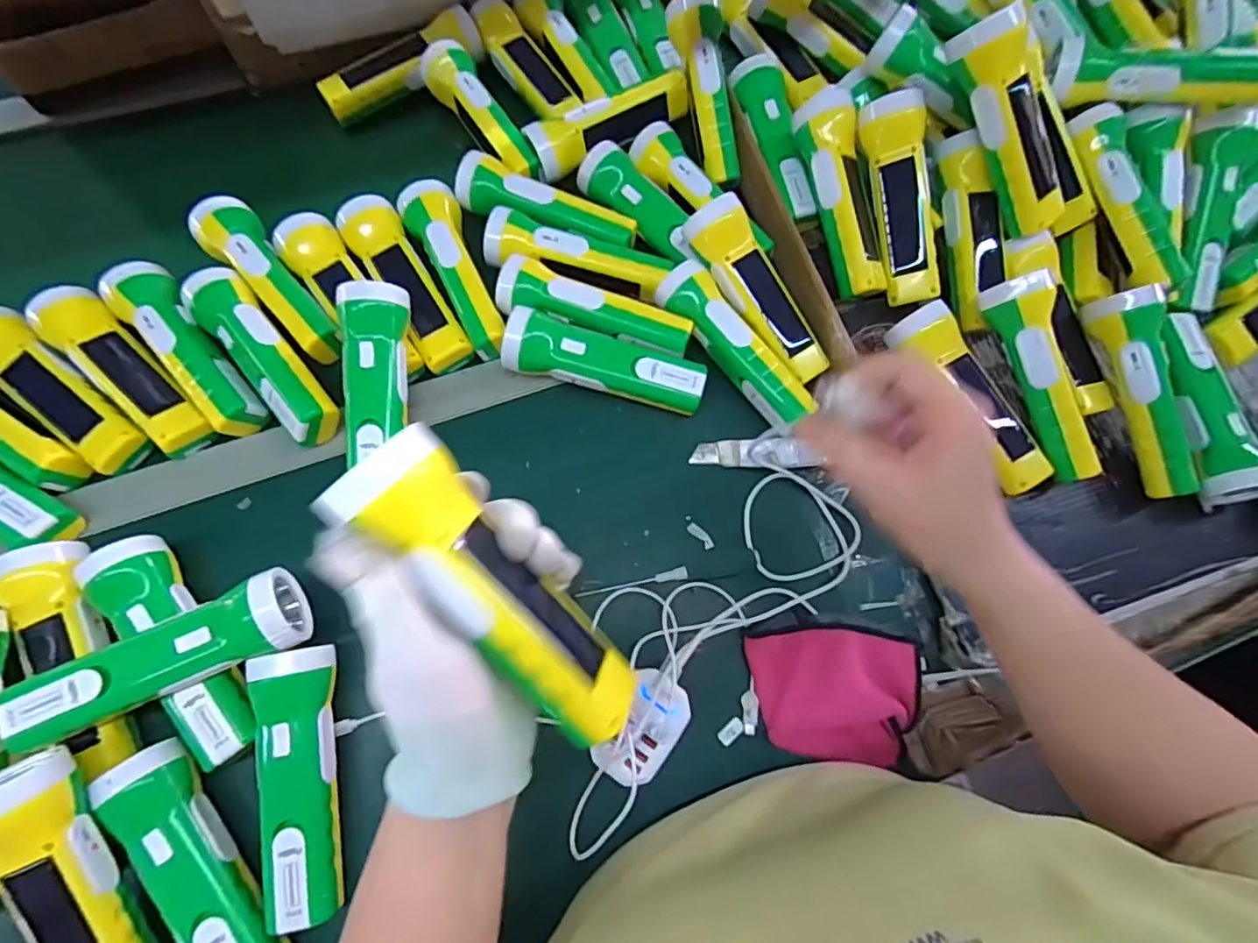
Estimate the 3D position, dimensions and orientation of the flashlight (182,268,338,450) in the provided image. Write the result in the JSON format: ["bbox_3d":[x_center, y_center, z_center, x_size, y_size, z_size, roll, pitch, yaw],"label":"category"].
[{"bbox_3d":[-0.301,-0.095,0.482,0.047,0.043,0.174,-38,76,-14],"label":"flashlight"}]

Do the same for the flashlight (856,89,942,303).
[{"bbox_3d":[0.232,-0.230,0.496,0.040,0.039,0.168,-15,101,-7],"label":"flashlight"}]

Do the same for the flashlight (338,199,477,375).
[{"bbox_3d":[-0.196,-0.164,0.505,0.051,0.042,0.174,-29,74,-11],"label":"flashlight"}]

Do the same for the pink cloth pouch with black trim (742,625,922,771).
[{"bbox_3d":[0.148,0.161,0.424,0.118,0.022,0.088,7,71,0],"label":"pink cloth pouch with black trim"}]

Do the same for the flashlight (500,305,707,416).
[{"bbox_3d":[-0.018,-0.095,0.481,0.163,0.042,0.054,11,71,2],"label":"flashlight"}]

